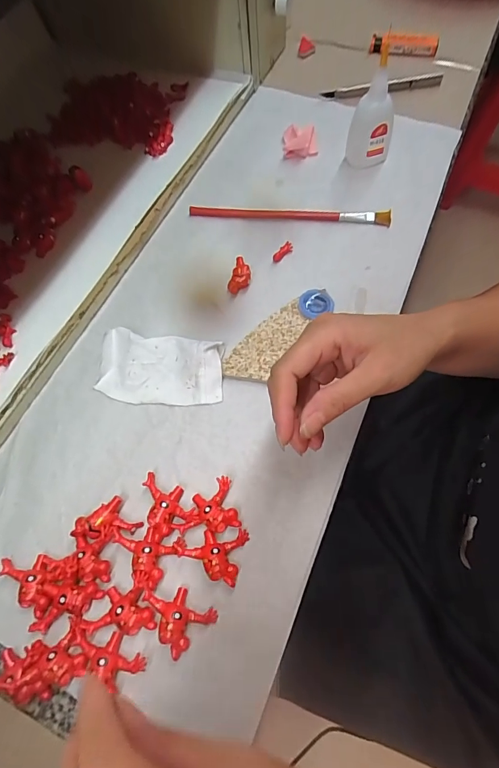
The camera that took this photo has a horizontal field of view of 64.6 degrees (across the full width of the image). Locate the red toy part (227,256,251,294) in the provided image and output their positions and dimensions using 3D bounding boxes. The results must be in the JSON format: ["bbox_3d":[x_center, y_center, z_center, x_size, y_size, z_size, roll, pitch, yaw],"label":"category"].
[{"bbox_3d":[-0.007,-0.099,0.359,0.018,0.013,0.038,11,67,10],"label":"red toy part"}]

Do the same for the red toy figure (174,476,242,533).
[{"bbox_3d":[-0.030,0.087,0.277,0.041,0.013,0.034,-15,65,-2],"label":"red toy figure"}]

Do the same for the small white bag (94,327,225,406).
[{"bbox_3d":[-0.074,-0.013,0.322,0.104,0.012,0.057,8,66,9],"label":"small white bag"}]

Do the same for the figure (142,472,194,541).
[{"bbox_3d":[-0.061,0.083,0.282,0.029,0.015,0.044,-31,67,-9],"label":"figure"}]

